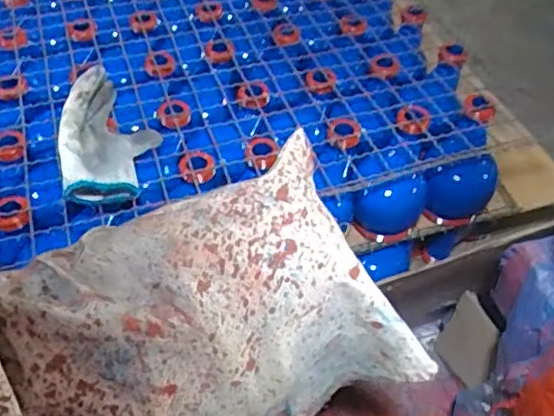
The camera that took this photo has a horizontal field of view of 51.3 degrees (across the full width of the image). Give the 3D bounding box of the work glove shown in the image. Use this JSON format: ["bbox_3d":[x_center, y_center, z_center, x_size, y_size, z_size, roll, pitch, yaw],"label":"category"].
[{"bbox_3d":[-0.196,-0.086,0.662,0.106,0.074,0.180,-16,51,-14],"label":"work glove"}]

